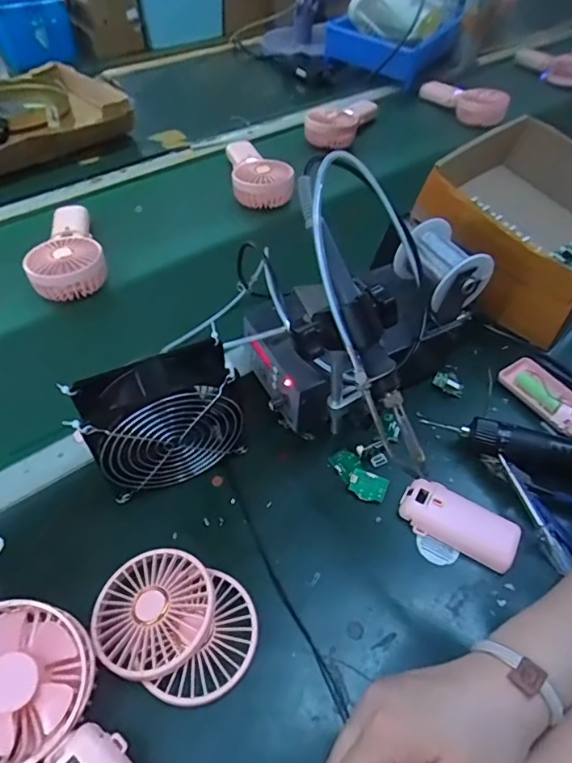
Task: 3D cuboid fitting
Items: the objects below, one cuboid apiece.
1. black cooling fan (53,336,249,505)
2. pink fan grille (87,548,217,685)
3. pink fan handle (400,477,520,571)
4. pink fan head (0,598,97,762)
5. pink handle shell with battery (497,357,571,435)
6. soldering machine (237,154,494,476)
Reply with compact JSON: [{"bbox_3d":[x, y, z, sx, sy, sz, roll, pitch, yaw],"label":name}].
[{"bbox_3d":[-0.097,0.037,0.414,0.121,0.115,0.057,-23,53,-21],"label":"black cooling fan"},{"bbox_3d":[-0.095,0.165,0.366,0.085,0.017,0.085,1,49,-1],"label":"pink fan grille"},{"bbox_3d":[0.144,0.115,0.419,0.094,0.020,0.042,22,52,17],"label":"pink fan handle"},{"bbox_3d":[-0.171,0.186,0.314,0.091,0.042,0.090,-30,79,-26],"label":"pink fan head"},{"bbox_3d":[0.266,0.014,0.508,0.049,0.020,0.095,-24,54,-21],"label":"pink handle shell with battery"},{"bbox_3d":[0.064,-0.066,0.434,0.182,0.230,0.244,21,51,16],"label":"soldering machine"}]

